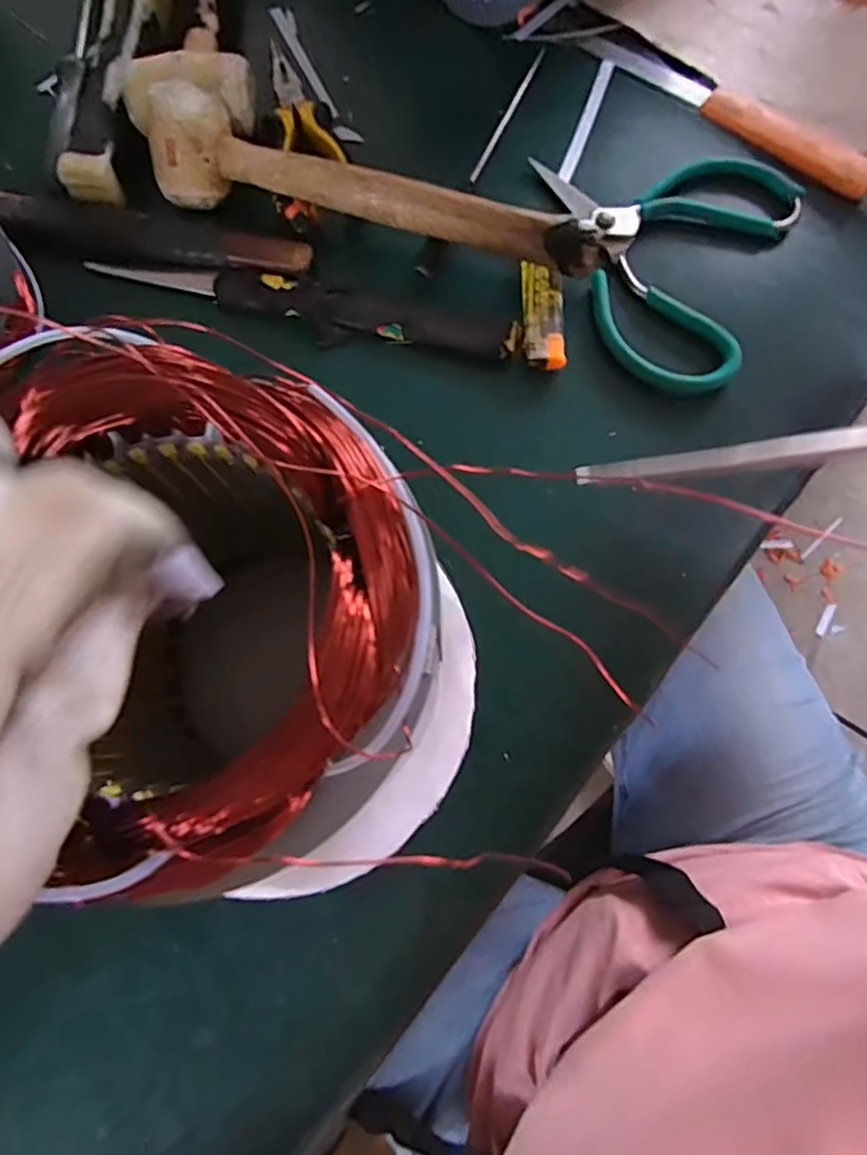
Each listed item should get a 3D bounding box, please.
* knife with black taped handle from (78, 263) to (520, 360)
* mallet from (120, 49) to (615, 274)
[{"bbox_3d":[-0.078,-0.161,0.362,0.254,0.015,0.031,14,77,3],"label":"knife with black taped handle"},{"bbox_3d":[-0.042,-0.247,0.363,0.288,0.049,0.090,13,77,3],"label":"mallet"}]

